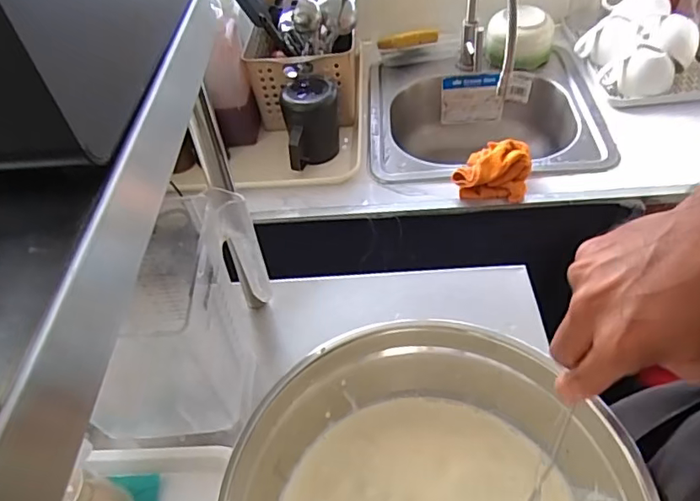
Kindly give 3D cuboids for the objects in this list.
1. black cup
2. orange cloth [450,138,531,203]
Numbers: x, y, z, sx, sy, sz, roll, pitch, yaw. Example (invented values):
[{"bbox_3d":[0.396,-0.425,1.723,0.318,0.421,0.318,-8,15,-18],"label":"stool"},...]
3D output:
[{"bbox_3d":[-0.059,-0.202,0.854,0.088,0.106,0.111,-10,48,-2],"label":"black cup"},{"bbox_3d":[0.205,-0.119,0.783,0.106,0.060,0.081,3,49,9],"label":"orange cloth"}]

